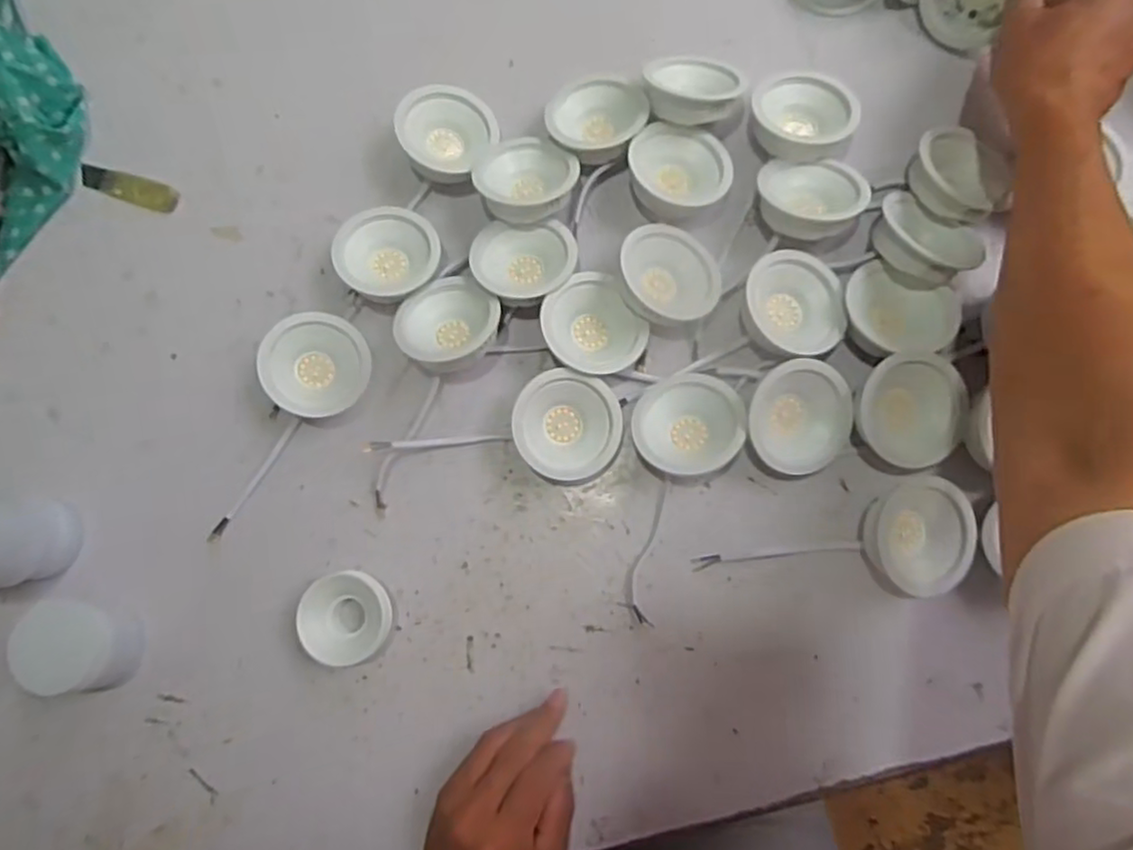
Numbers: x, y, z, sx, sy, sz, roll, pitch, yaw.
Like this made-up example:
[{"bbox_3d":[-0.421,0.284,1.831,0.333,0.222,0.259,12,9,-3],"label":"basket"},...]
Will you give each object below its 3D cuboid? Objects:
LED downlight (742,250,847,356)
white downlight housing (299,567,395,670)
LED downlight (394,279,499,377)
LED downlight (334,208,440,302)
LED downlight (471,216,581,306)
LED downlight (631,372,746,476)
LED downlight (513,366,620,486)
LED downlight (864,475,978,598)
[{"bbox_3d":[0.148,-0.079,0.454,0.067,0.040,0.066,-1,81,3],"label":"LED downlight"},{"bbox_3d":[-0.143,0.125,0.453,0.056,0.030,0.056,-1,81,3],"label":"white downlight housing"},{"bbox_3d":[-0.078,-0.067,0.465,0.065,0.032,0.062,-41,81,-4],"label":"LED downlight"},{"bbox_3d":[-0.122,-0.119,0.485,0.071,0.035,0.064,3,81,4],"label":"LED downlight"},{"bbox_3d":[-0.029,-0.110,0.476,0.069,0.030,0.059,0,81,3],"label":"LED downlight"},{"bbox_3d":[0.078,0.000,0.451,0.067,0.035,0.063,-1,81,3],"label":"LED downlight"},{"bbox_3d":[0.002,0.002,0.459,0.067,0.036,0.070,-1,81,3],"label":"LED downlight"},{"bbox_3d":[0.222,0.069,0.432,0.056,0.030,0.071,6,81,4],"label":"LED downlight"}]

